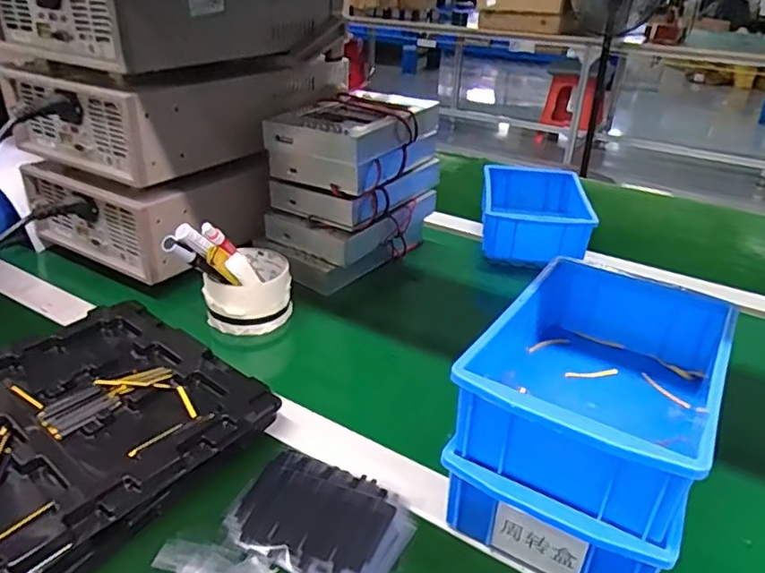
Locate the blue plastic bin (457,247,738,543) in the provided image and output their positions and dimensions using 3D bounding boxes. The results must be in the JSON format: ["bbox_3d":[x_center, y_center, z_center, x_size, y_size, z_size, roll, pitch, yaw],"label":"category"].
[{"bbox_3d":[0.143,0.054,0.383,0.127,0.062,0.199,19,34,28],"label":"blue plastic bin"}]

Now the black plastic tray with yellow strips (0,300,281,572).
[{"bbox_3d":[-0.232,0.105,0.394,0.199,0.028,0.270,24,35,30],"label":"black plastic tray with yellow strips"}]

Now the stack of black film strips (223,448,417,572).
[{"bbox_3d":[-0.041,0.150,0.381,0.109,0.006,0.080,18,33,23],"label":"stack of black film strips"}]

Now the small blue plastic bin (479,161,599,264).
[{"bbox_3d":[0.205,-0.104,0.801,0.131,0.059,0.199,6,30,8],"label":"small blue plastic bin"}]

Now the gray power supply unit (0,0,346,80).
[{"bbox_3d":[-0.212,-0.304,0.634,0.203,0.089,0.324,17,33,25],"label":"gray power supply unit"}]

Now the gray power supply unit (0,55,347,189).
[{"bbox_3d":[-0.223,-0.215,0.679,0.197,0.090,0.313,17,33,25],"label":"gray power supply unit"}]

